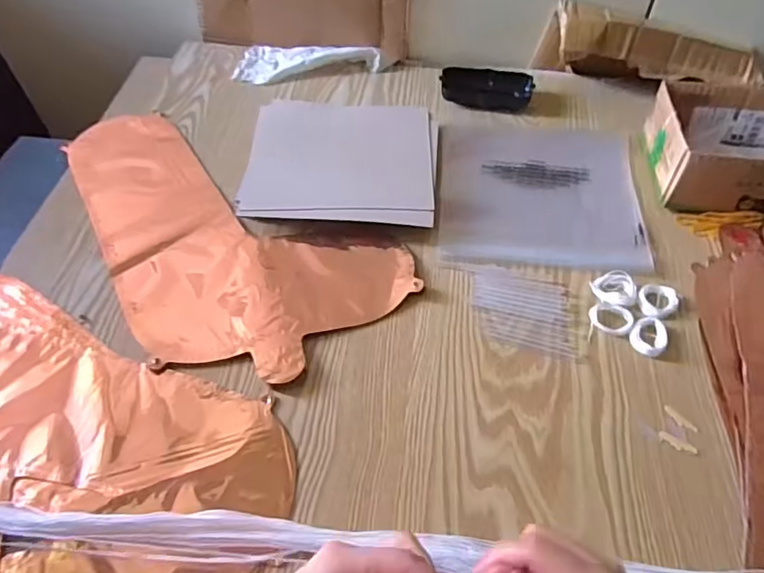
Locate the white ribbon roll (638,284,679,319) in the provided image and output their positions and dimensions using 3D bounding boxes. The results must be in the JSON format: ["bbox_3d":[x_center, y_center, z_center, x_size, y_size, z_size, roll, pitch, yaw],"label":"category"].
[{"bbox_3d":[0.242,0.011,0.483,0.038,0.008,0.032,-23,56,-16],"label":"white ribbon roll"}]

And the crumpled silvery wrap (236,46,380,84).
[{"bbox_3d":[-0.096,-0.288,0.700,0.180,0.025,0.068,5,54,4],"label":"crumpled silvery wrap"}]

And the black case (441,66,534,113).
[{"bbox_3d":[0.127,-0.240,0.663,0.107,0.028,0.041,2,53,2],"label":"black case"}]

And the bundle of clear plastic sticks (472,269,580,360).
[{"bbox_3d":[0.126,0.019,0.484,0.094,0.004,0.077,14,55,11],"label":"bundle of clear plastic sticks"}]

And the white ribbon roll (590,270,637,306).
[{"bbox_3d":[0.210,0.003,0.495,0.037,0.010,0.036,0,53,1],"label":"white ribbon roll"}]

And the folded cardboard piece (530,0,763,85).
[{"bbox_3d":[0.320,-0.283,0.657,0.246,0.082,0.065,4,53,4],"label":"folded cardboard piece"}]

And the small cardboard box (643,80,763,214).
[{"bbox_3d":[0.372,-0.139,0.554,0.177,0.070,0.134,7,54,6],"label":"small cardboard box"}]

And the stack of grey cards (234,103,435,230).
[{"bbox_3d":[-0.041,-0.136,0.589,0.196,0.021,0.169,4,53,4],"label":"stack of grey cards"}]

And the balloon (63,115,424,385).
[{"bbox_3d":[-0.178,-0.070,0.551,0.220,0.009,0.409,-35,60,-22],"label":"balloon"}]

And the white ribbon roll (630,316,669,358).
[{"bbox_3d":[0.225,0.043,0.463,0.029,0.010,0.033,5,54,5],"label":"white ribbon roll"}]

